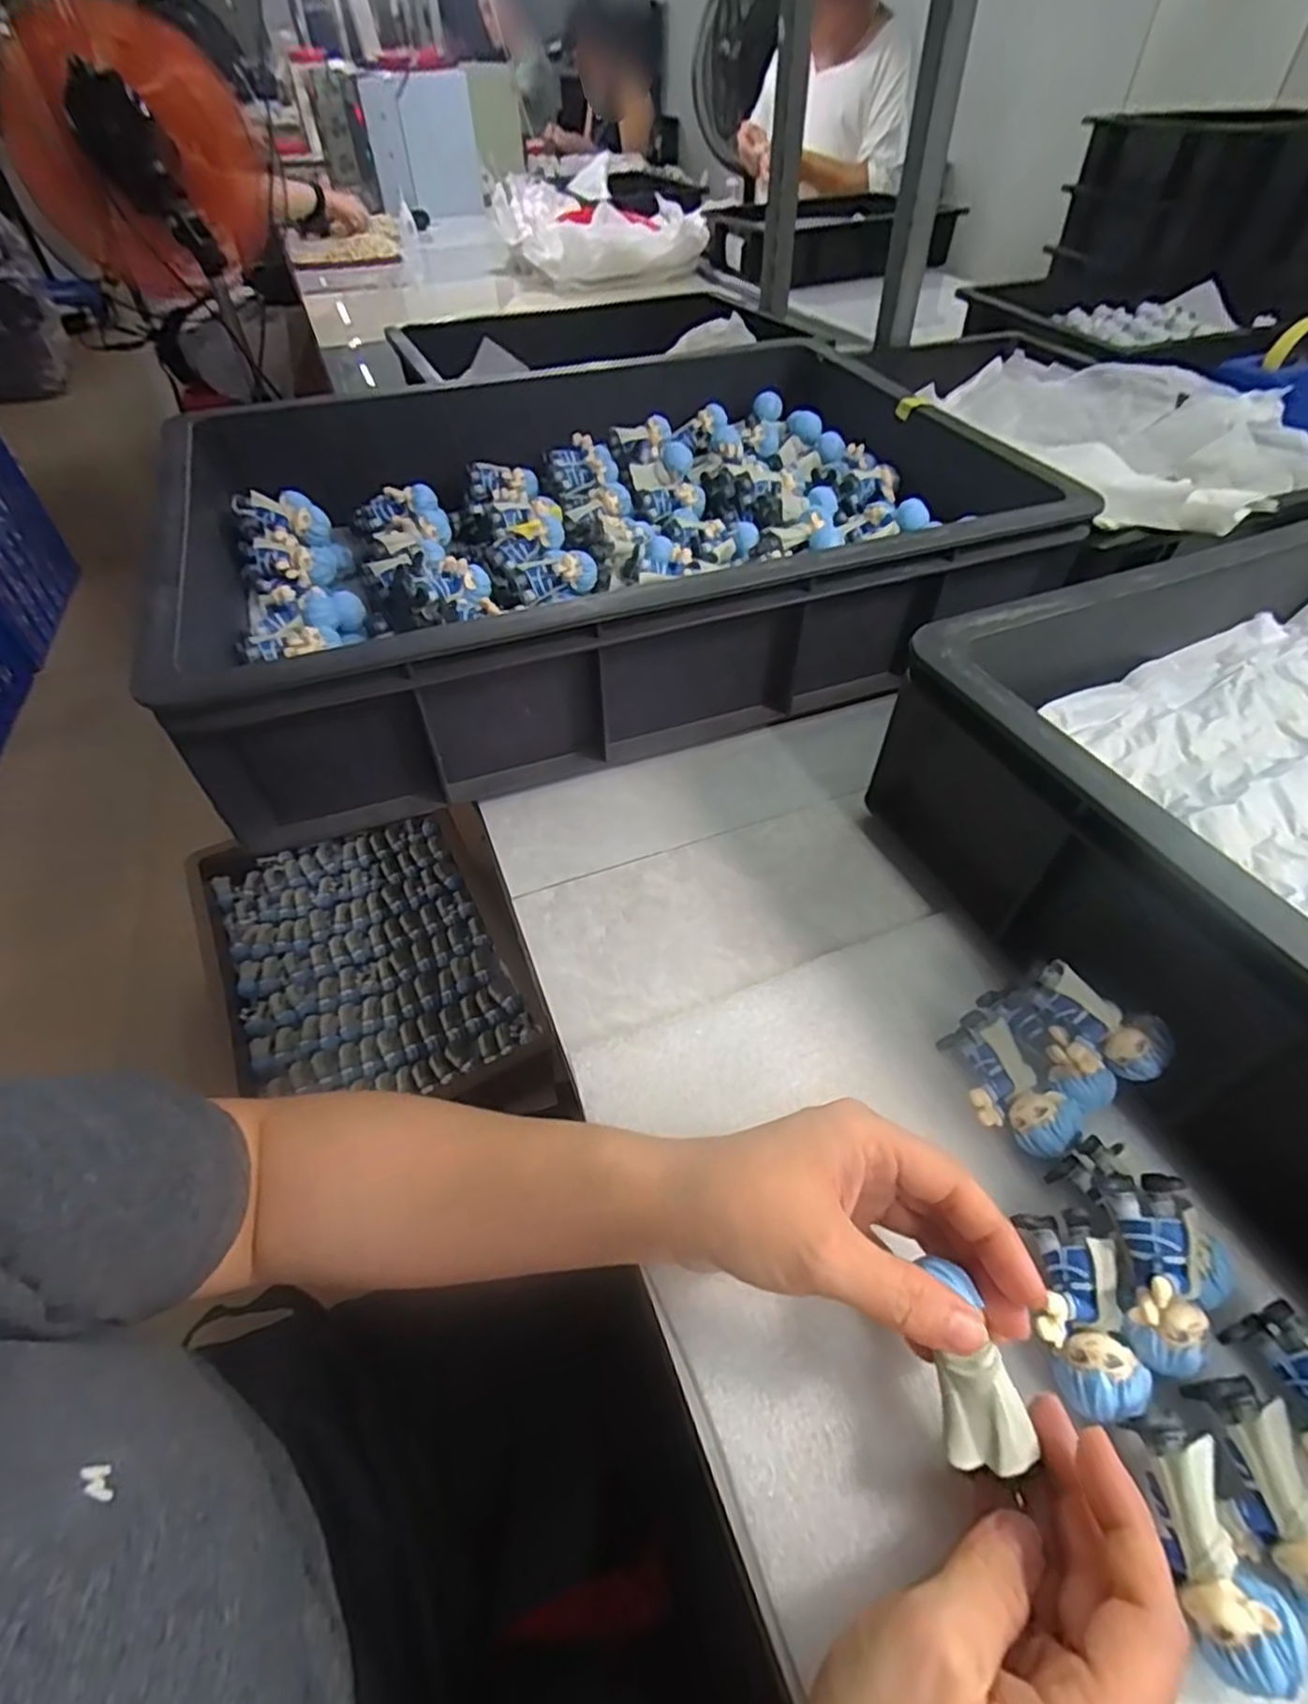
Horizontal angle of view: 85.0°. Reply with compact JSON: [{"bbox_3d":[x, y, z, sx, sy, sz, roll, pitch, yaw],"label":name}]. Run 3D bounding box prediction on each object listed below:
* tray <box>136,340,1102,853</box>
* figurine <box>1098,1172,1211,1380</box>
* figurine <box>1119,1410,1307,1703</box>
[{"bbox_3d":[-0.030,-0.251,0.536,0.584,0.138,0.364,-16,50,-14],"label":"tray"},{"bbox_3d":[0.177,0.146,0.247,0.027,0.019,0.061,3,69,8],"label":"figurine"},{"bbox_3d":[0.168,0.211,0.218,0.023,0.027,0.061,-4,48,-3],"label":"figurine"}]

